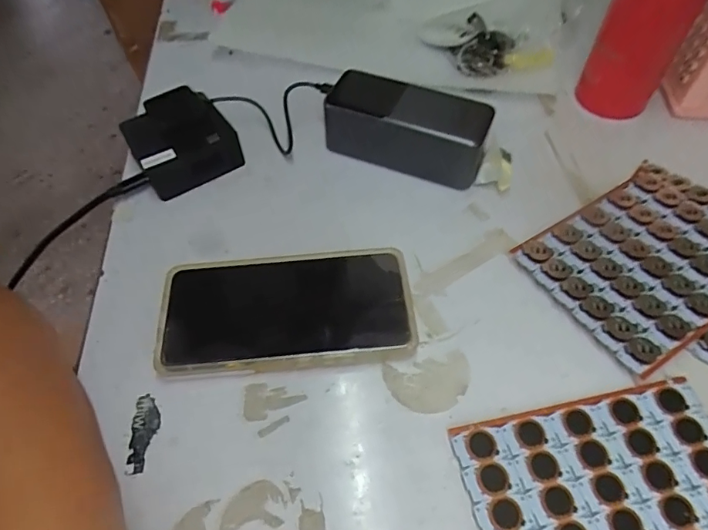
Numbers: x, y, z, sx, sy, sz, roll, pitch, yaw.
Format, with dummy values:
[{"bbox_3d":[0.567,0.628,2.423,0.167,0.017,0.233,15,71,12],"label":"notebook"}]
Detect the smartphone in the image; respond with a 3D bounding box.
[{"bbox_3d":[-0.046,0.030,0.328,0.166,0.015,0.082,-6,56,-3],"label":"smartphone"}]

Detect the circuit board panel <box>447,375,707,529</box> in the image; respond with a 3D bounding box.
[{"bbox_3d":[0.143,0.131,0.262,0.151,0.006,0.117,-11,56,-6],"label":"circuit board panel"}]

